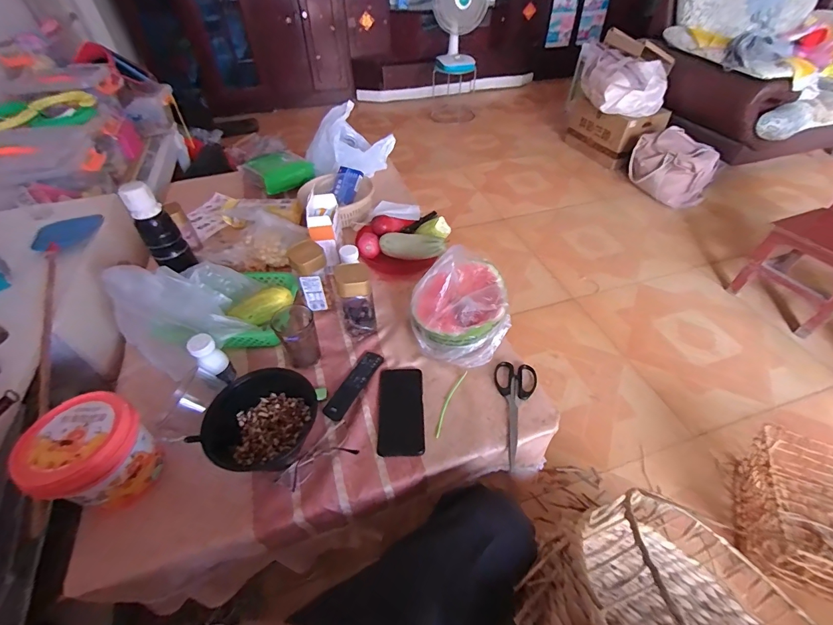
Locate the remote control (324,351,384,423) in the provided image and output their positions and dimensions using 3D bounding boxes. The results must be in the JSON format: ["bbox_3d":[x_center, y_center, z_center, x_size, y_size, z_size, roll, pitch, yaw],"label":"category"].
[{"bbox_3d":[-0.113,0.125,0.676,0.039,0.020,0.150,19,50,19],"label":"remote control"}]

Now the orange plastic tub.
[{"bbox_3d":[-0.446,0.207,0.539,0.130,0.133,0.122,-1,47,1],"label":"orange plastic tub"}]

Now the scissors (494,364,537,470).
[{"bbox_3d":[0.174,0.168,0.643,0.073,0.011,0.189,4,47,6],"label":"scissors"}]

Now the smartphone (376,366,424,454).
[{"bbox_3d":[-0.026,0.166,0.650,0.073,0.005,0.164,-2,47,0],"label":"smartphone"}]

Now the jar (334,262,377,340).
[{"bbox_3d":[-0.120,-0.026,0.747,0.065,0.144,0.084,-7,47,-5],"label":"jar"}]

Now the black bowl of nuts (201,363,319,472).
[{"bbox_3d":[-0.242,0.168,0.602,0.141,0.067,0.174,22,51,21],"label":"black bowl of nuts"}]

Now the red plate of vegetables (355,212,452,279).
[{"bbox_3d":[-0.033,-0.171,0.910,0.216,0.084,0.179,-11,47,-8],"label":"red plate of vegetables"}]

